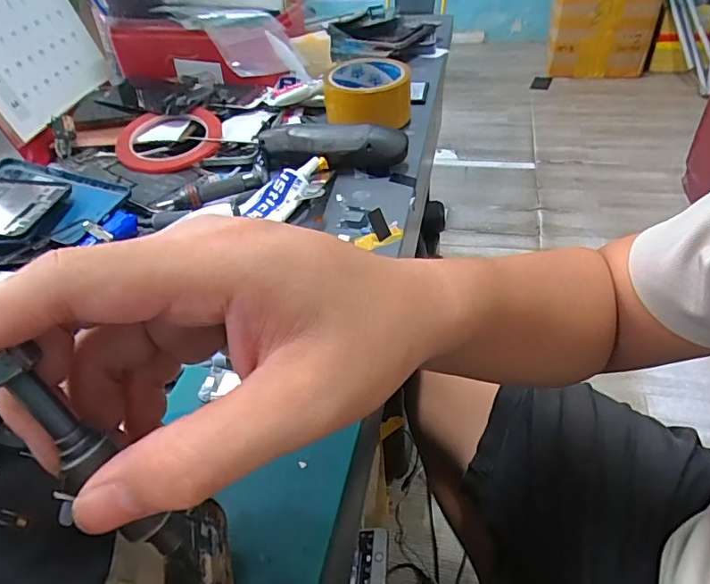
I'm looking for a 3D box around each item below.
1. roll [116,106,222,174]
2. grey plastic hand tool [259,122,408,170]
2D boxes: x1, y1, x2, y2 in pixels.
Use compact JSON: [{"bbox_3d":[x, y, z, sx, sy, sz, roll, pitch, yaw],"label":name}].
[{"bbox_3d":[-0.195,-0.166,0.518,0.107,0.019,0.112,-15,44,-14],"label":"roll"},{"bbox_3d":[-0.023,-0.142,0.477,0.141,0.039,0.029,7,43,8],"label":"grey plastic hand tool"}]

